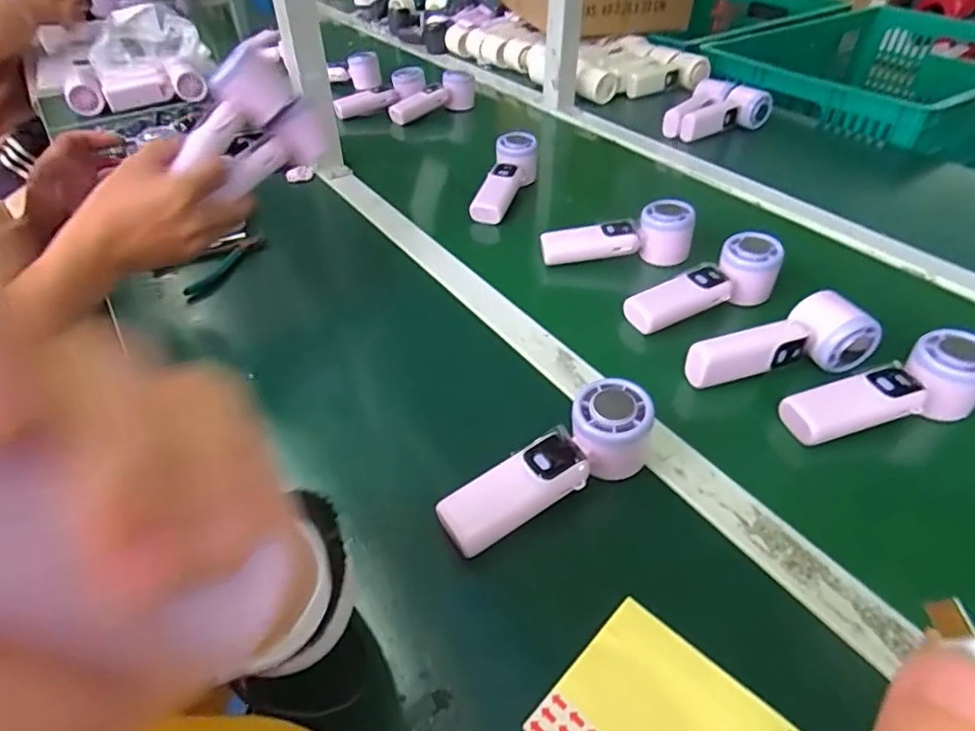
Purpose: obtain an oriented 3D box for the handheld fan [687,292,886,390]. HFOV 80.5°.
[{"bbox_3d":[0.255,-0.023,0.510,0.172,0.054,0.047,-7,43,-11],"label":"handheld fan"}]

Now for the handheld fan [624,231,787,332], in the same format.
[{"bbox_3d":[0.219,-0.075,0.583,0.172,0.053,0.055,-24,45,-7],"label":"handheld fan"}]

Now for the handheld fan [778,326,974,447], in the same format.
[{"bbox_3d":[0.324,0.026,0.470,0.166,0.045,0.053,-19,43,0],"label":"handheld fan"}]

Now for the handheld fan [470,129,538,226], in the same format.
[{"bbox_3d":[0.021,-0.248,0.771,0.054,0.047,0.155,15,60,17],"label":"handheld fan"}]

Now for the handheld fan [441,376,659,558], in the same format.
[{"bbox_3d":[0.049,0.078,0.409,0.168,0.052,0.059,-31,48,-12],"label":"handheld fan"}]

